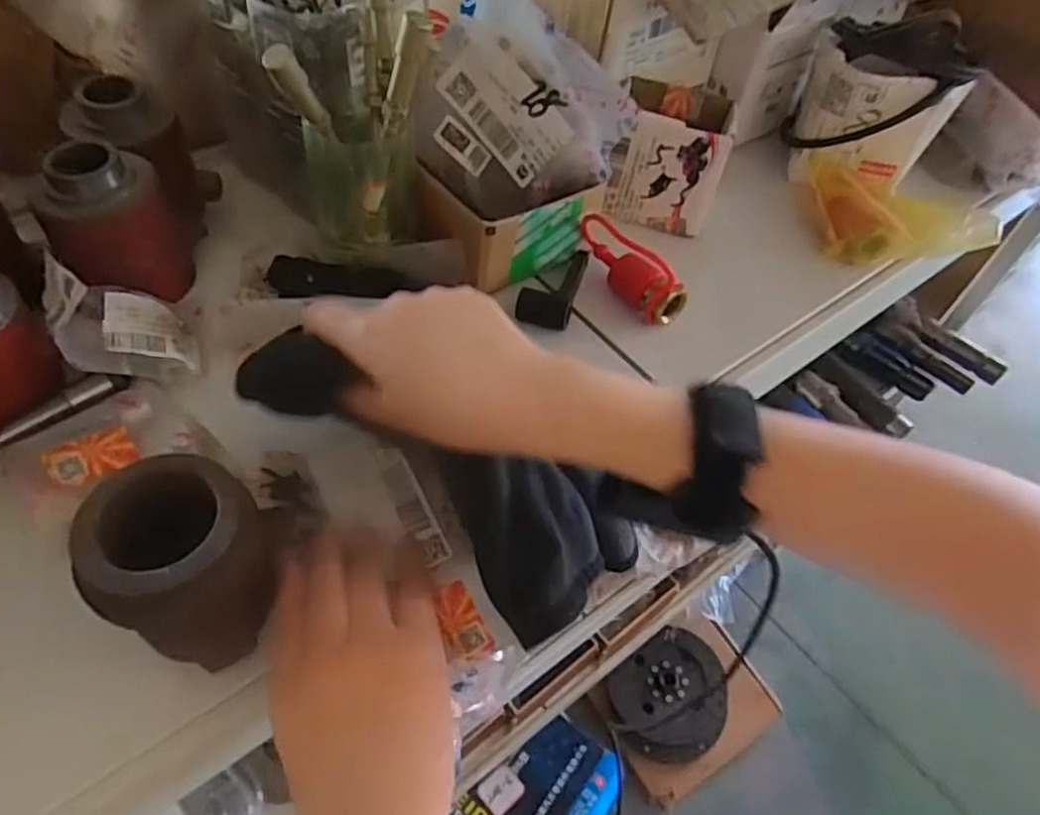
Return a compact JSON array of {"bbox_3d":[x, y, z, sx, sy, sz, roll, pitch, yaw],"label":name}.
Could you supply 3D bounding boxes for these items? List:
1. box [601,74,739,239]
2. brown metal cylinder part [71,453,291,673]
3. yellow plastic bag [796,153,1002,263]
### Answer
[{"bbox_3d":[0.108,-0.187,0.519,0.084,0.075,0.068,12,52,3],"label":"box"},{"bbox_3d":[-0.147,0.066,0.304,0.068,0.075,0.071,12,52,3],"label":"brown metal cylinder part"},{"bbox_3d":[0.284,-0.154,0.544,0.125,0.048,0.100,8,52,0],"label":"yellow plastic bag"}]

